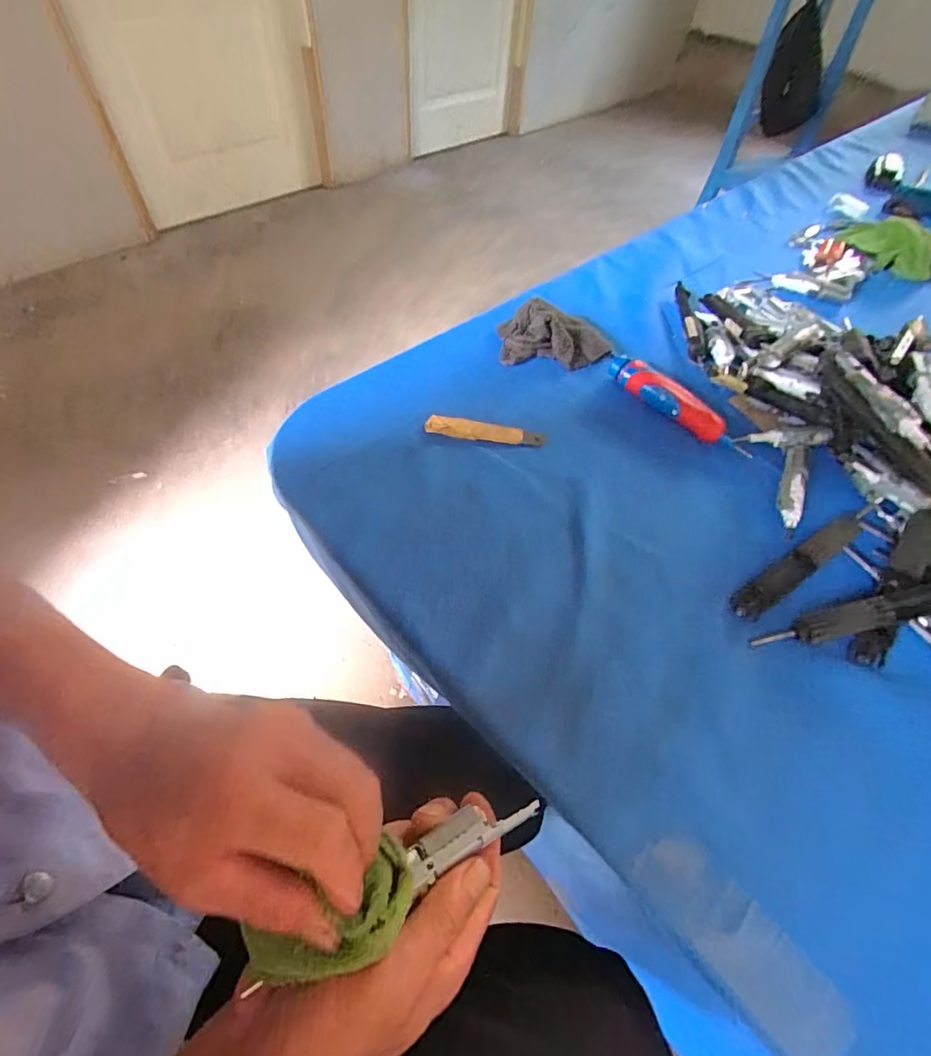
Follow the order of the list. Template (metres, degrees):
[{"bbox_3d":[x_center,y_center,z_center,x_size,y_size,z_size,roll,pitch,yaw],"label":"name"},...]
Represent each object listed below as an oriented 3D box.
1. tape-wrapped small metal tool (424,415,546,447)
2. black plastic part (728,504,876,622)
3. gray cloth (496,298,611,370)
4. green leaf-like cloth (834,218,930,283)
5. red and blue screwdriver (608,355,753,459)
[{"bbox_3d":[0.019,-0.092,0.479,0.112,0.008,0.023,8,55,2],"label":"tape-wrapped small metal tool"},{"bbox_3d":[0.273,0.020,0.393,0.168,0.018,0.023,-27,61,-21],"label":"black plastic part"},{"bbox_3d":[0.097,-0.210,0.544,0.122,0.038,0.066,7,55,0],"label":"gray cloth"},{"bbox_3d":[0.593,-0.389,0.690,0.143,0.045,0.081,38,61,22],"label":"green leaf-like cloth"},{"bbox_3d":[0.205,-0.122,0.493,0.032,0.023,0.158,-33,63,-24],"label":"red and blue screwdriver"}]

